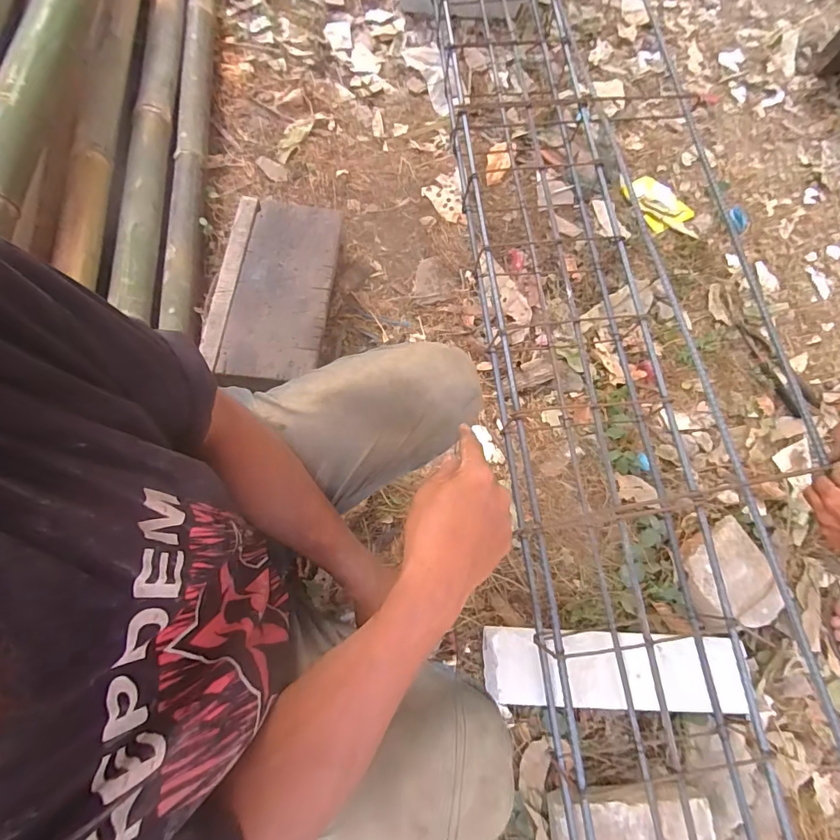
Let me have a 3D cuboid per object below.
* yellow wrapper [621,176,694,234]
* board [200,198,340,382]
[{"bbox_3d":[0.536,-0.494,1.015,0.097,0.009,0.142,-29,78,-9],"label":"yellow wrapper"},{"bbox_3d":[-0.251,-0.236,0.772,0.190,0.033,0.354,7,75,0],"label":"board"}]

